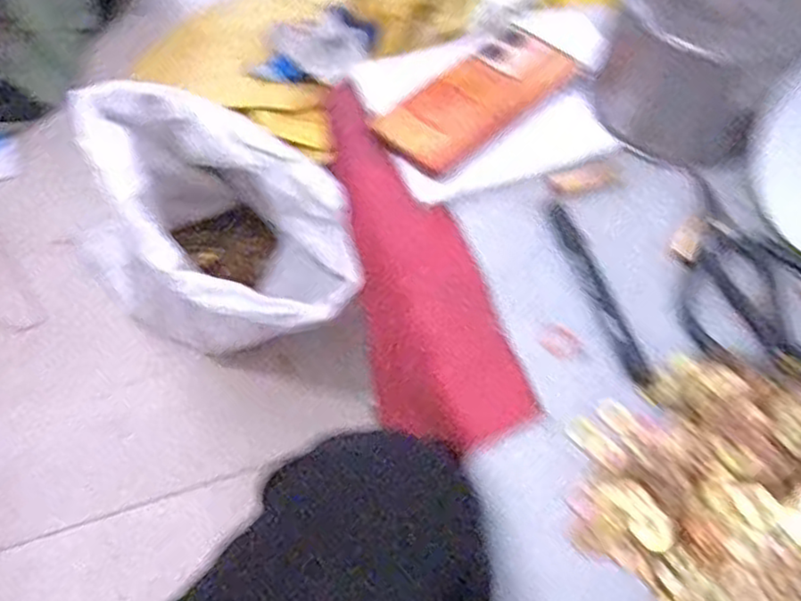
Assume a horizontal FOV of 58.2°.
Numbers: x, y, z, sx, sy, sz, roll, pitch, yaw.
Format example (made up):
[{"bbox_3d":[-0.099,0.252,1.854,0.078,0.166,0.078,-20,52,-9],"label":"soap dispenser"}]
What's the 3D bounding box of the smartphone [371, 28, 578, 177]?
[{"bbox_3d":[0.059,-0.155,0.551,0.165,0.016,0.069,-38,63,-21],"label":"smartphone"}]

